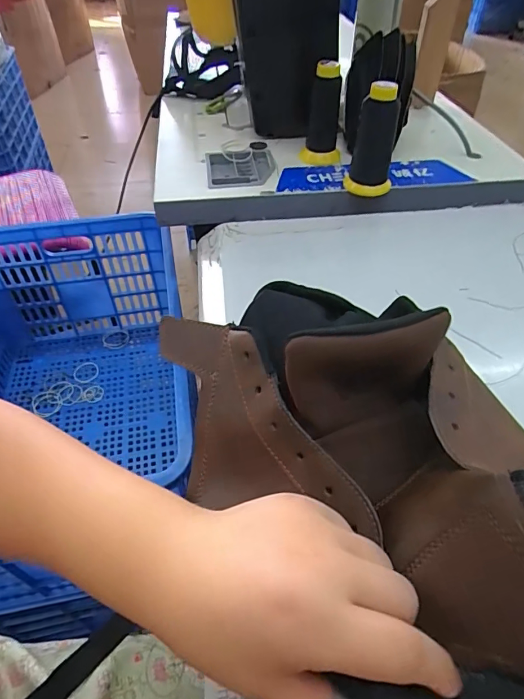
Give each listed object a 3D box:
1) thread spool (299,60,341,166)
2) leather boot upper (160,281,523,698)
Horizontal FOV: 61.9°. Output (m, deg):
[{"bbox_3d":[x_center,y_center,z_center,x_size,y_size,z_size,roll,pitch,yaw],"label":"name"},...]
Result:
[{"bbox_3d":[0.090,-0.340,0.624,0.059,0.120,0.073,9,47,8],"label":"thread spool"},{"bbox_3d":[0.044,0.053,0.225,0.182,0.110,0.252,-9,49,-9],"label":"leather boot upper"}]

